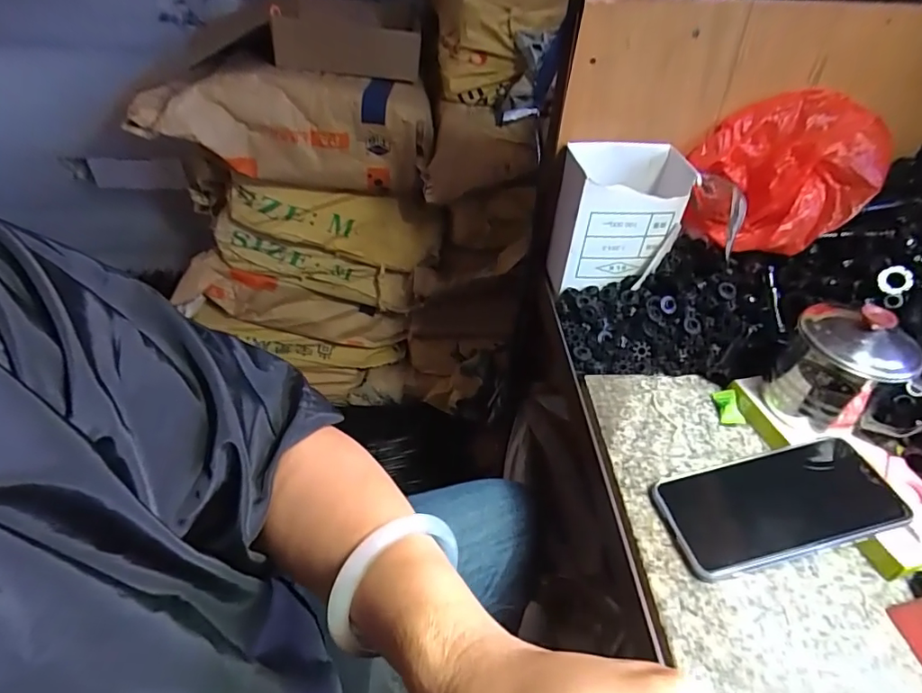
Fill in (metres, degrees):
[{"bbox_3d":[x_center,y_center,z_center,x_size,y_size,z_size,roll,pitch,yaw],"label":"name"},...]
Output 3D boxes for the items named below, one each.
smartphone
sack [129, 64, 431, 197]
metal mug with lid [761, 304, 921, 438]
[{"bbox_3d":[0.224,0.112,0.361,0.155,0.011,0.073,-12,42,-4],"label":"smartphone"},{"bbox_3d":[-0.314,-0.392,0.950,0.511,0.202,0.158,-1,42,-3],"label":"sack"},{"bbox_3d":[0.308,0.018,0.397,0.093,0.096,0.072,14,43,13],"label":"metal mug with lid"}]

